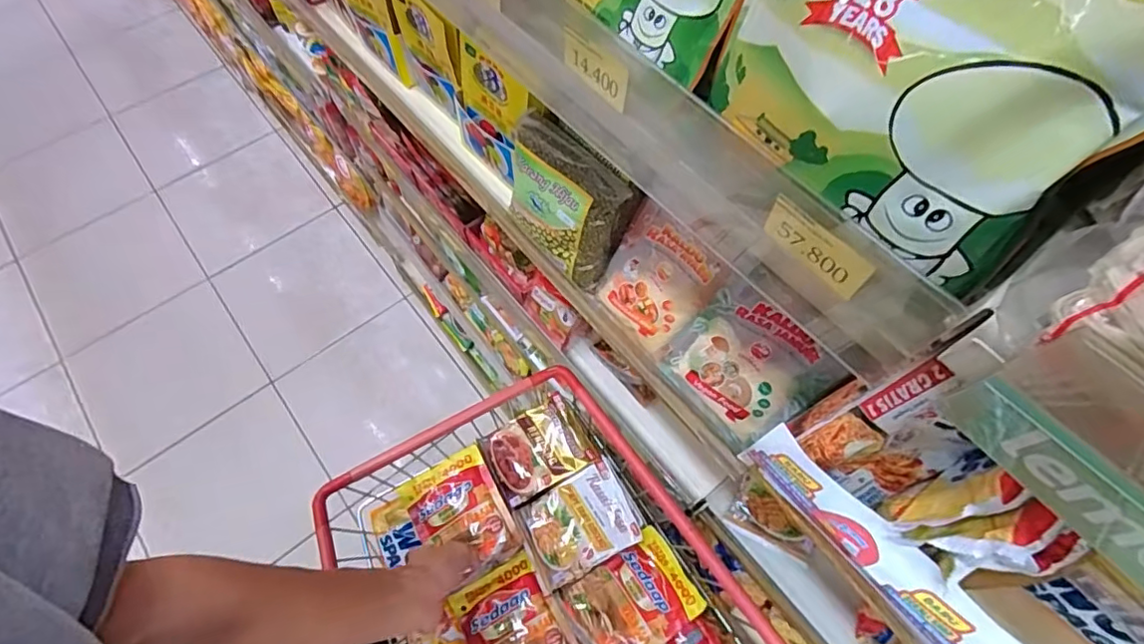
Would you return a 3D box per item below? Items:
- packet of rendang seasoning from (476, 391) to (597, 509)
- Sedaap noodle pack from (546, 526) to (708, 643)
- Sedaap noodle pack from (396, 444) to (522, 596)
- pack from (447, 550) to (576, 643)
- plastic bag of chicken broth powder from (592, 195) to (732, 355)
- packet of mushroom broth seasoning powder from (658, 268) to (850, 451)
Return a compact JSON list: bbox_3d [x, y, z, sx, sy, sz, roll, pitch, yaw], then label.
[{"bbox_3d":[-0.044,0.160,0.697,0.118,0.016,0.094,-28,67,-13],"label":"packet of rendang seasoning"},{"bbox_3d":[0.066,0.324,0.638,0.146,0.019,0.107,-31,68,-14],"label":"Sedaap noodle pack"},{"bbox_3d":[-0.136,0.239,0.677,0.108,0.025,0.140,-26,67,-13],"label":"Sedaap noodle pack"},{"bbox_3d":[-0.065,0.358,0.636,0.106,0.023,0.145,-30,68,-14],"label":"pack"},{"bbox_3d":[0.076,-0.037,0.482,0.025,0.113,0.097,-23,62,-44],"label":"plastic bag of chicken broth powder"},{"bbox_3d":[0.136,0.037,0.440,0.101,0.118,0.013,50,38,15],"label":"packet of mushroom broth seasoning powder"}]

